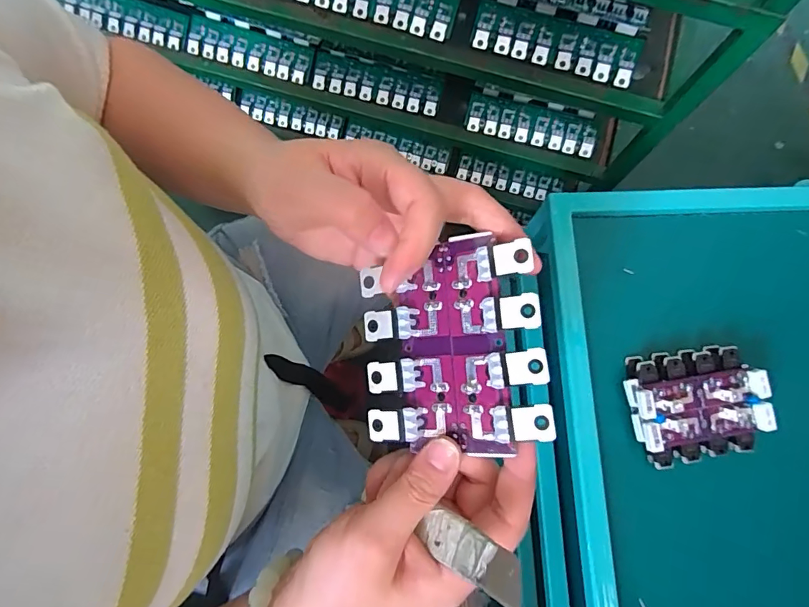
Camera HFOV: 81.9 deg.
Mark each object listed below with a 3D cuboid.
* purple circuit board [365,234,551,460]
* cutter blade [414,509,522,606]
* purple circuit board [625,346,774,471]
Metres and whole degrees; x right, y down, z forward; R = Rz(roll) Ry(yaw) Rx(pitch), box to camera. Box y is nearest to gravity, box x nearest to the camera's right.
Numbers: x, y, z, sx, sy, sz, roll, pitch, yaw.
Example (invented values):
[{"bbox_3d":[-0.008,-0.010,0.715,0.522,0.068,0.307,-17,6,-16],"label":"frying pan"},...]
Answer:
[{"bbox_3d":[0.022,0.020,0.227,0.088,0.009,0.100,-7,83,26],"label":"purple circuit board"},{"bbox_3d":[0.027,0.108,0.201,0.004,0.062,0.017,31,75,-30],"label":"cutter blade"},{"bbox_3d":[0.249,0.086,0.397,0.107,0.027,0.093,-8,78,-3],"label":"purple circuit board"}]

